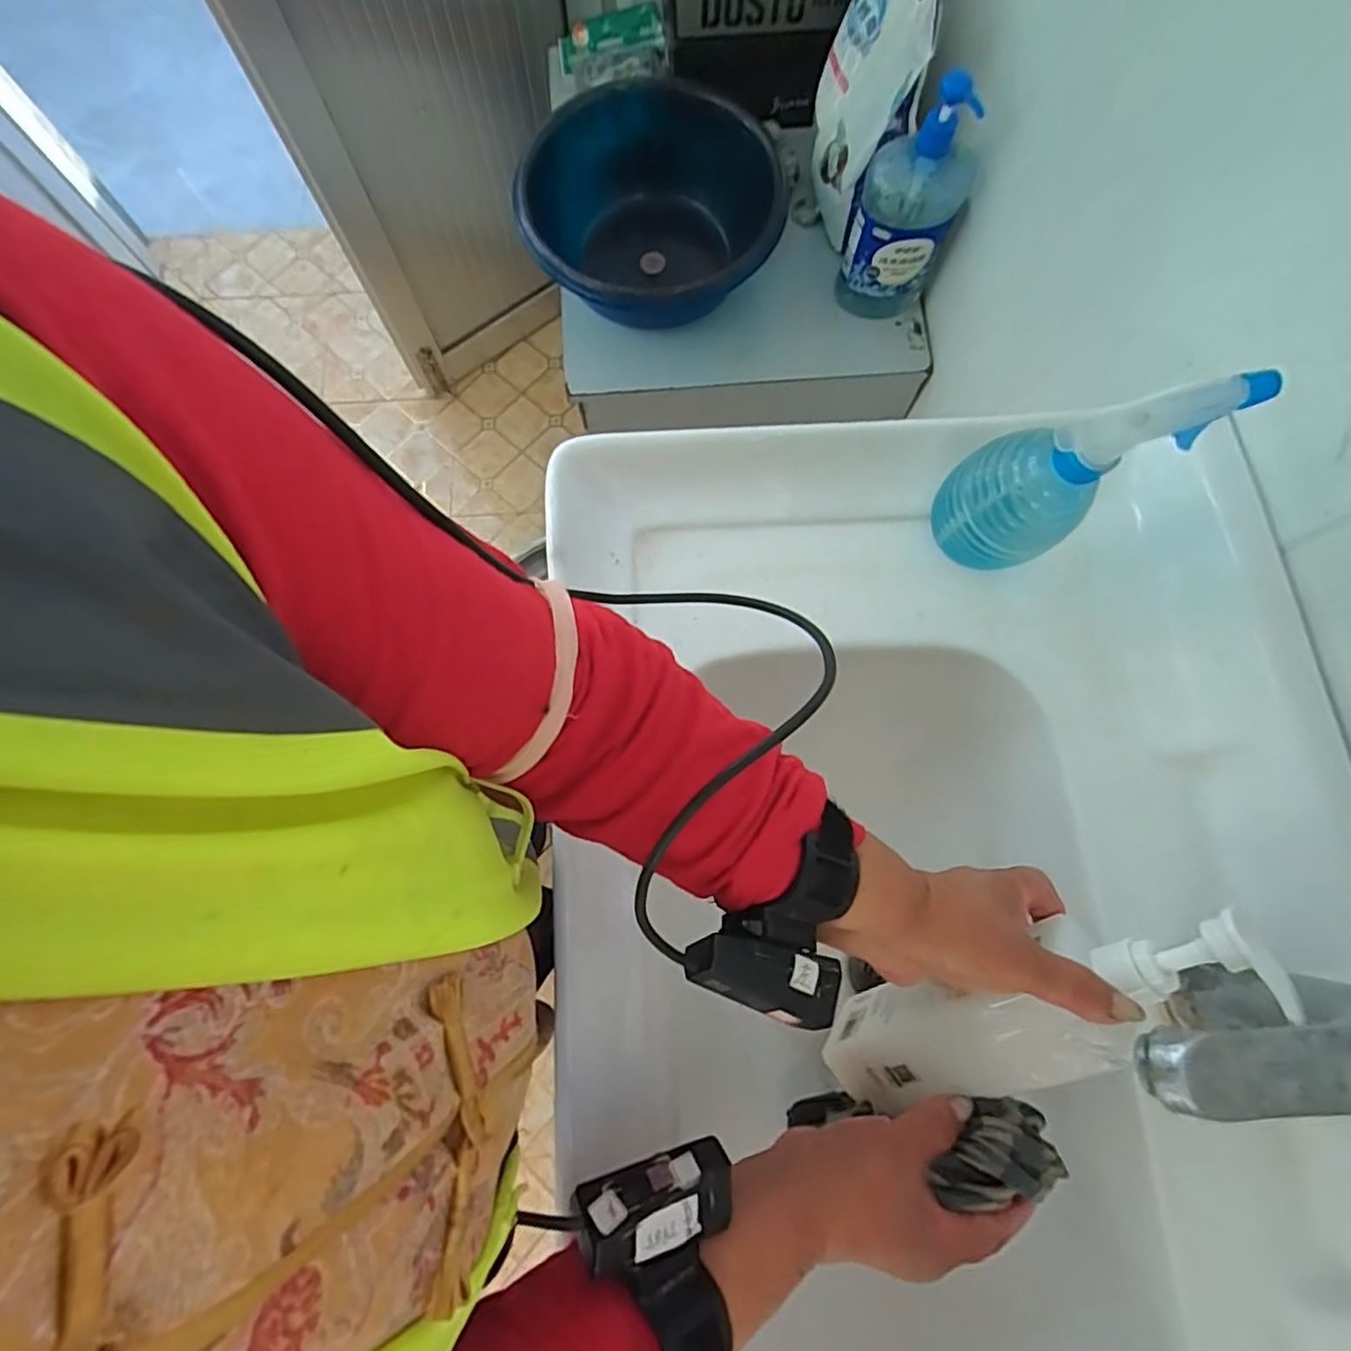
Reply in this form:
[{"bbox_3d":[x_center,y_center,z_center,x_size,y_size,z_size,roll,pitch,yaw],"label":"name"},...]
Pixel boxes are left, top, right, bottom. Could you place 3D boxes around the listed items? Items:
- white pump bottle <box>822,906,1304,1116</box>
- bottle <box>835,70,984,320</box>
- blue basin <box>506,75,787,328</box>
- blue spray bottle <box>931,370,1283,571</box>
[{"bbox_3d":[0.193,0.187,0.365,0.244,0.055,0.061,-40,77,34],"label":"white pump bottle"},{"bbox_3d":[0.281,-0.563,0.773,0.120,0.252,0.085,12,77,2],"label":"bottle"},{"bbox_3d":[-0.037,-0.574,0.818,0.298,0.163,0.284,0,77,0],"label":"blue basin"},{"bbox_3d":[0.230,-0.126,0.387,0.077,0.174,0.069,-22,78,-6],"label":"blue spray bottle"}]

